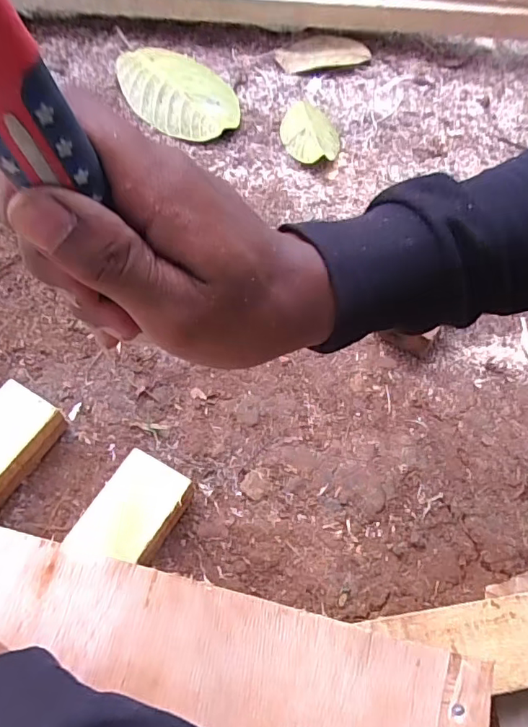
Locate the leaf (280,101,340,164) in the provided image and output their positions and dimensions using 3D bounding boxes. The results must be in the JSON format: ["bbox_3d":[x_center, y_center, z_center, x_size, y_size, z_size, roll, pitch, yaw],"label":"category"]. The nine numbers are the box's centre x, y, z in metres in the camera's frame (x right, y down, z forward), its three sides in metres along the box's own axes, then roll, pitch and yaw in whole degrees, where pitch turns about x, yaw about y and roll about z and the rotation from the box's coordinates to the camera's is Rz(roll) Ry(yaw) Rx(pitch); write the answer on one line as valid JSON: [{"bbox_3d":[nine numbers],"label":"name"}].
[{"bbox_3d":[0.060,-0.304,0.670,0.073,0.020,0.131,1,61,0],"label":"leaf"}]

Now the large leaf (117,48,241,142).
[{"bbox_3d":[-0.117,-0.379,0.716,0.133,0.016,0.215,-32,66,-16],"label":"large leaf"}]

